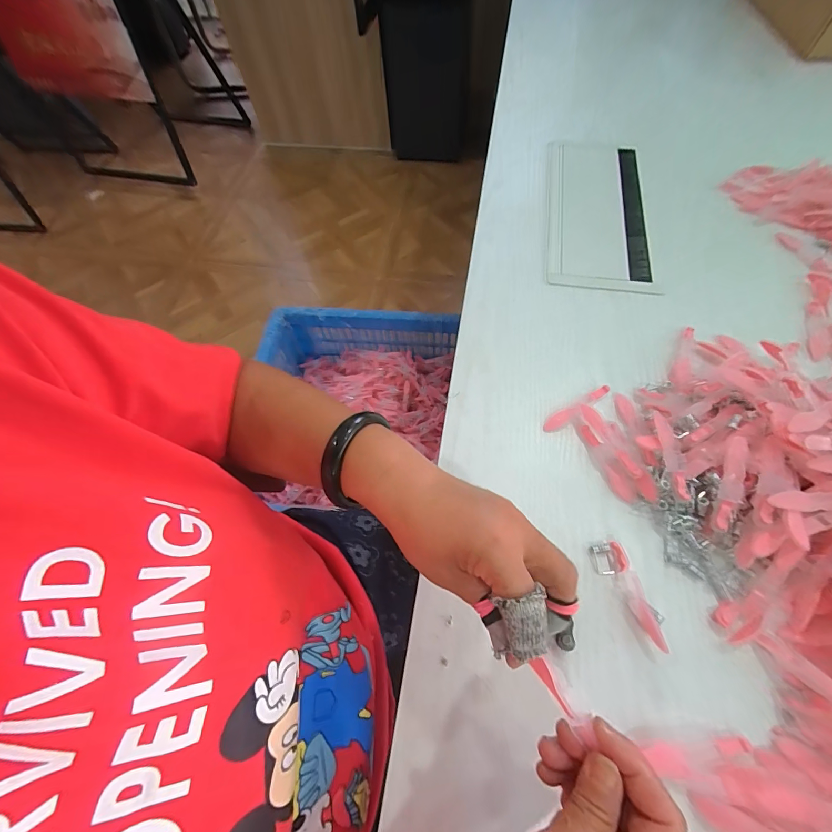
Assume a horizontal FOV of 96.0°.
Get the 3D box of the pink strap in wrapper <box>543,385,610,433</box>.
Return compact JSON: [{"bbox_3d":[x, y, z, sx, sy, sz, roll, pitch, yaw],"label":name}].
[{"bbox_3d":[0.157,-0.007,0.366,0.080,0.005,0.015,-31,66,-13],"label":"pink strap in wrapper"}]

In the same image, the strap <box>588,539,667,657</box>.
[{"bbox_3d":[0.166,0.136,0.288,0.022,0.013,0.077,-21,64,-8],"label":"strap"}]

